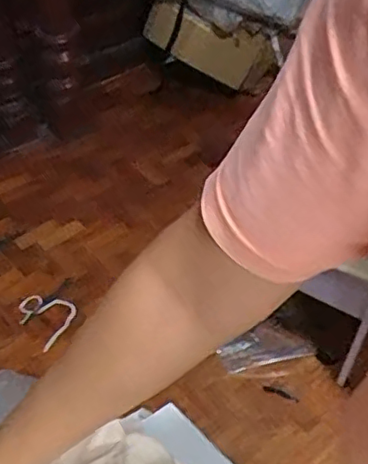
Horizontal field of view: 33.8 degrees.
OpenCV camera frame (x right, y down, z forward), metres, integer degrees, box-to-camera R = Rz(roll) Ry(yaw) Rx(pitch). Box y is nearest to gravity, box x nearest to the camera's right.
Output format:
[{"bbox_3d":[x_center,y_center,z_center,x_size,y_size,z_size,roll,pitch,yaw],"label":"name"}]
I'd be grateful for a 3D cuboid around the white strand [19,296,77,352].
[{"bbox_3d":[-0.341,0.208,1.528,0.132,0.007,0.160,-33,56,-28],"label":"white strand"}]

